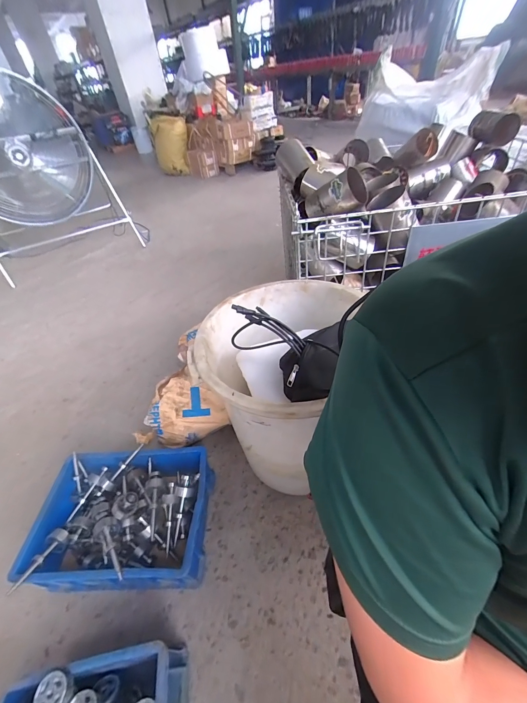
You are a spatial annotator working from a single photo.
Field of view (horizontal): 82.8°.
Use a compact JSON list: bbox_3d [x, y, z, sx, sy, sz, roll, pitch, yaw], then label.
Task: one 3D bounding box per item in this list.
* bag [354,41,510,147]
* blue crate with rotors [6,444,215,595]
[{"bbox_3d":[0.686,-1.102,1.305,0.262,0.284,0.498,-27,46,-20],"label":"bag"},{"bbox_3d":[-0.352,0.424,0.782,0.424,0.180,0.301,-5,43,3],"label":"blue crate with rotors"}]

